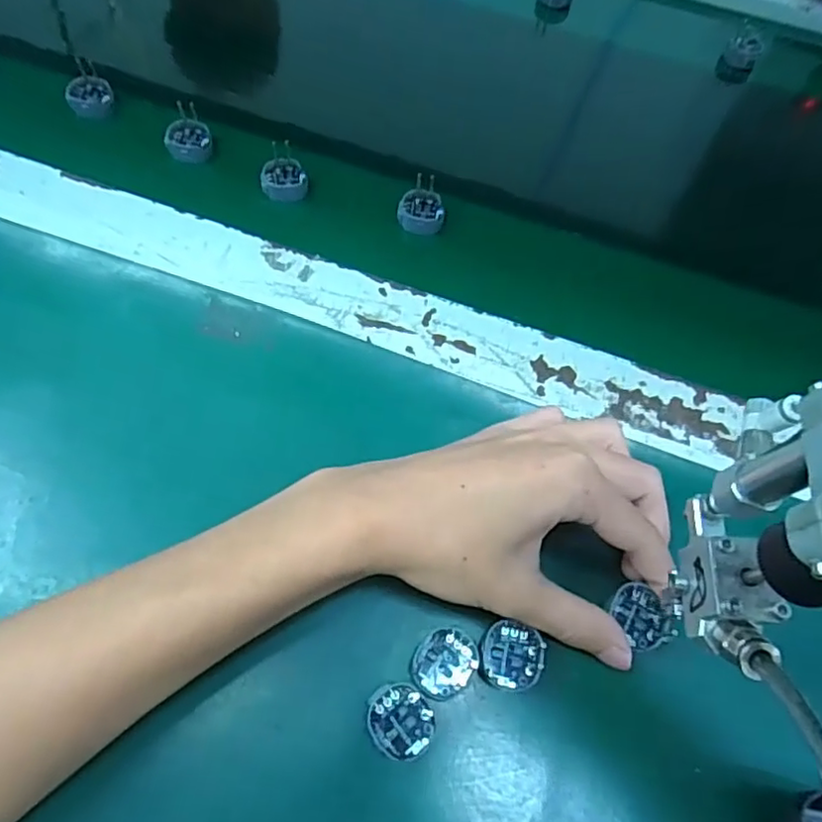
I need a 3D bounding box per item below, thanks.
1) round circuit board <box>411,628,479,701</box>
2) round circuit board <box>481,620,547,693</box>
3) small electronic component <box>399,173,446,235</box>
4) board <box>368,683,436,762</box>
[{"bbox_3d":[0.014,0.106,0.255,0.026,0.004,0.027,1,62,-3],"label":"round circuit board"},{"bbox_3d":[0.043,0.105,0.259,0.026,0.008,0.026,1,62,-3],"label":"round circuit board"},{"bbox_3d":[0.007,-0.131,0.388,0.027,0.017,0.031,6,62,0],"label":"small electronic component"},{"bbox_3d":[-0.004,0.125,0.246,0.025,0.009,0.027,1,62,-3],"label":"board"}]

